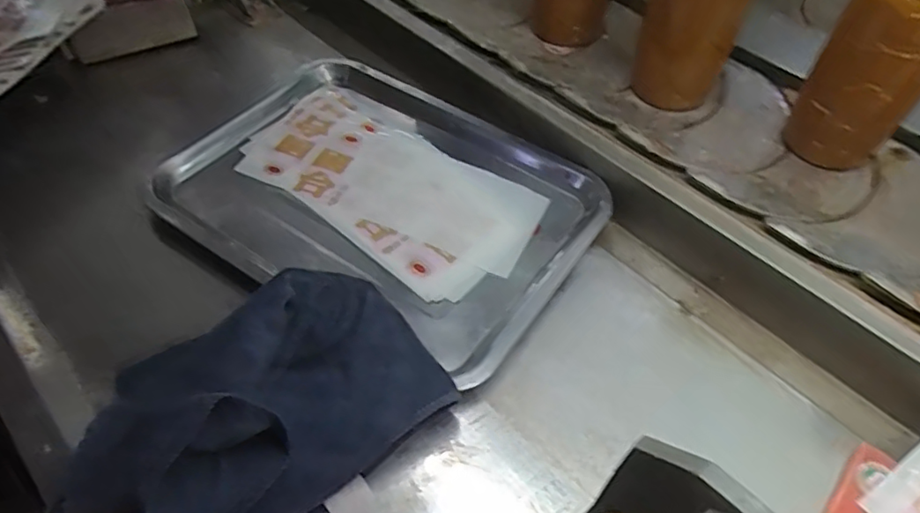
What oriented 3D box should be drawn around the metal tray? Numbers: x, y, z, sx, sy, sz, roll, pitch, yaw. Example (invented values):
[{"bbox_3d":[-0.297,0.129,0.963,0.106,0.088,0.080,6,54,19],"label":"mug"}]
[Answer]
[{"bbox_3d":[-0.062,-0.059,0.531,0.345,0.032,0.256,26,57,19],"label":"metal tray"}]

